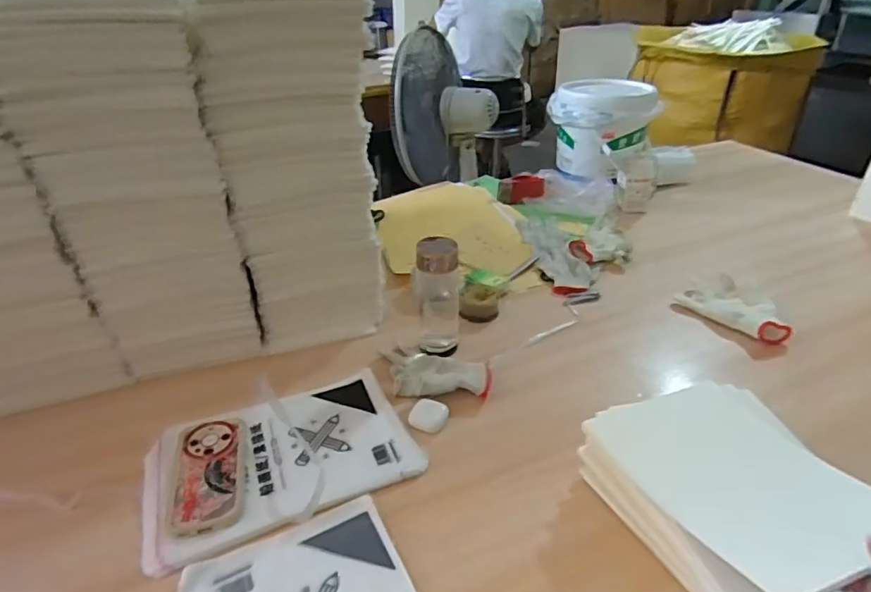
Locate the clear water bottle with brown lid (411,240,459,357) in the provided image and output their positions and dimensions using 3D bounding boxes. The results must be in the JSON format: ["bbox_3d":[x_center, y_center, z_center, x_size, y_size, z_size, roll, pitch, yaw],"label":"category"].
[{"bbox_3d":[0.003,0.002,0.850,0.072,0.196,0.073,-1,31,0],"label":"clear water bottle with brown lid"}]

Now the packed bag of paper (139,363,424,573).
[{"bbox_3d":[-0.201,0.212,0.694,0.331,0.026,0.221,-16,34,-23],"label":"packed bag of paper"}]

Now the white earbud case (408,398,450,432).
[{"bbox_3d":[-0.009,0.169,0.753,0.049,0.020,0.046,10,33,19],"label":"white earbud case"}]

